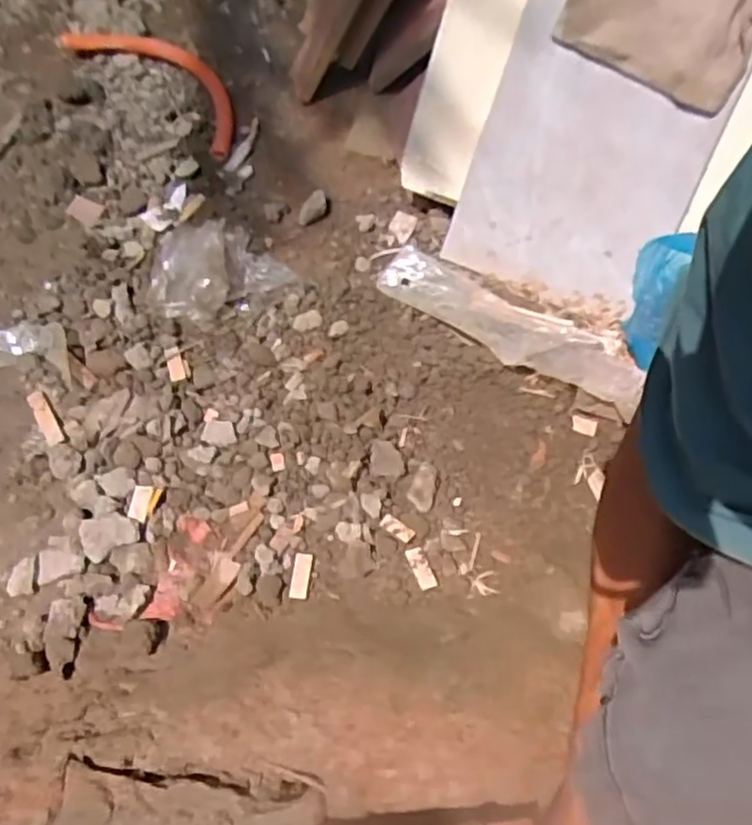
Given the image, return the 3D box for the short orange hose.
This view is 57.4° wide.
[{"bbox_3d":[-0.291,-0.475,0.956,0.344,0.038,0.119,38,71,21],"label":"short orange hose"}]

